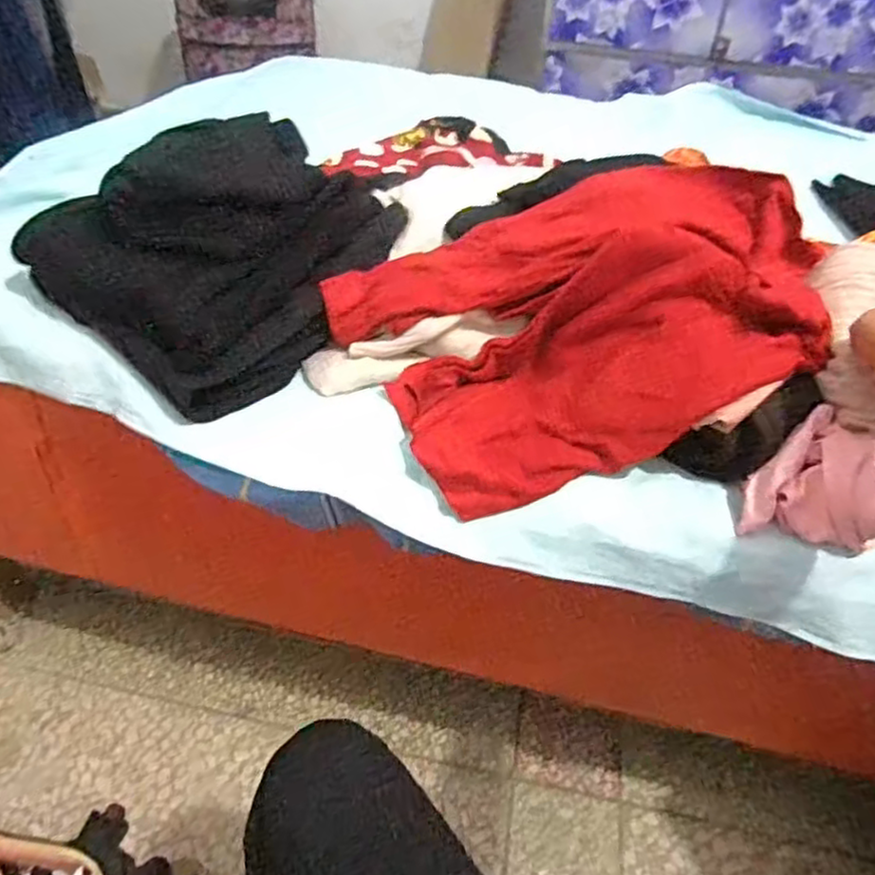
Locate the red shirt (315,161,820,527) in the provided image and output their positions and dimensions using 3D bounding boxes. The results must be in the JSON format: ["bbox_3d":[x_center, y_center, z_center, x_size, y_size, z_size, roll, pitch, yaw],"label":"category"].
[{"bbox_3d":[0.116,-0.093,0.615,0.413,0.201,0.221,-2,40,-9],"label":"red shirt"}]

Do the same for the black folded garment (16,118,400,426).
[{"bbox_3d":[-0.214,-0.197,0.704,0.255,0.147,0.321,22,42,19],"label":"black folded garment"}]

